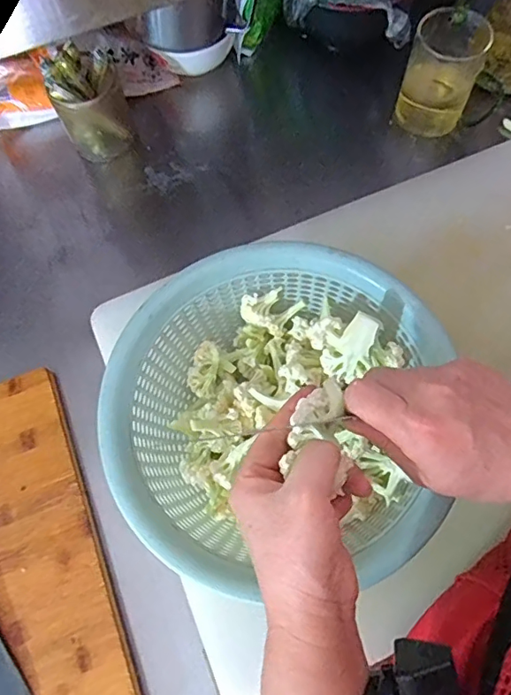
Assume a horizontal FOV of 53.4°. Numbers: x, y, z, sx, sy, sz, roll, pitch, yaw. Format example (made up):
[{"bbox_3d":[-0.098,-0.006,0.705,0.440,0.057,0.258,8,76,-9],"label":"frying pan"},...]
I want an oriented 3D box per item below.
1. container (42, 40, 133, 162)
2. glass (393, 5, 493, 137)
[{"bbox_3d":[-0.194,-0.290,0.605,0.078,0.119,0.075,-20,70,-5],"label":"container"},{"bbox_3d":[0.219,-0.324,0.603,0.079,0.112,0.069,20,72,9],"label":"glass"}]

